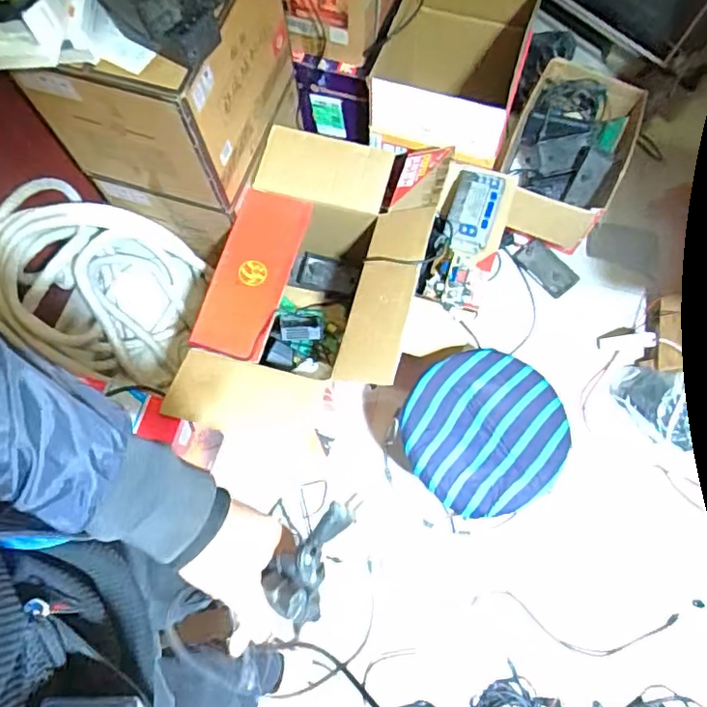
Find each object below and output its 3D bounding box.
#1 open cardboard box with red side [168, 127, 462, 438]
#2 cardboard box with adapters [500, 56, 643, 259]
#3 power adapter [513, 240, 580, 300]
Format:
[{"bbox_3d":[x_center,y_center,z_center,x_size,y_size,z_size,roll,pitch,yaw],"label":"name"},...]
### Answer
[{"bbox_3d":[-0.074,-0.119,1.254,0.401,0.343,0.628,14,72,6],"label":"open cardboard box with red side"},{"bbox_3d":[0.511,-0.471,1.422,0.278,0.165,0.439,21,73,8],"label":"cardboard box with adapters"},{"bbox_3d":[0.481,-0.212,1.445,0.083,0.037,0.153,-41,75,-12],"label":"power adapter"}]

